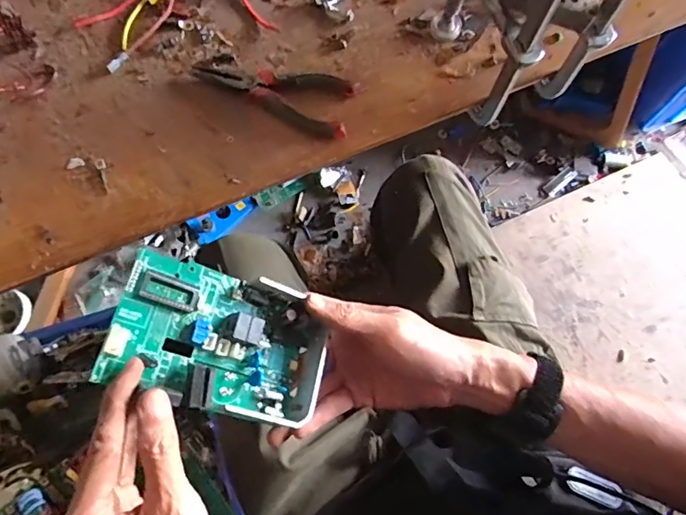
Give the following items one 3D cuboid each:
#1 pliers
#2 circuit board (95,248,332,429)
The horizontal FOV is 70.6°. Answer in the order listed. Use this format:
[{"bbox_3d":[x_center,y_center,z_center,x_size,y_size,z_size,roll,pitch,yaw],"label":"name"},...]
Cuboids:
[{"bbox_3d":[-0.066,-0.149,0.447,0.149,0.015,0.056,14,73,5],"label":"pliers"},{"bbox_3d":[-0.077,0.054,0.322,0.137,0.025,0.087,24,65,-28],"label":"circuit board"}]

